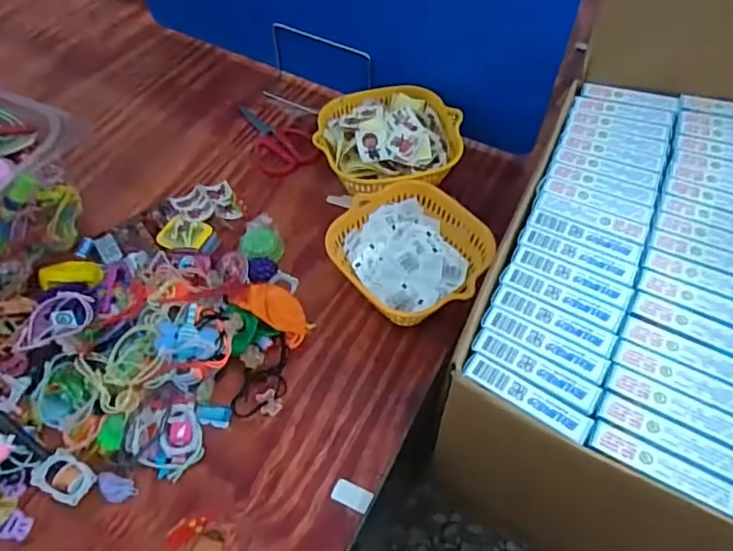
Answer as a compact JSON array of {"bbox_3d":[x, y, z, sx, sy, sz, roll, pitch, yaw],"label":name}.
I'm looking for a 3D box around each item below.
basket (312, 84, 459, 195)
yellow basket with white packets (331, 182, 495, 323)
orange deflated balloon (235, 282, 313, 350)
[{"bbox_3d":[0.025,-0.144,0.628,0.152,0.065,0.148,-1,55,1],"label":"basket"},{"bbox_3d":[0.041,-0.016,0.541,0.130,0.064,0.146,-38,62,-22],"label":"yellow basket with white packets"},{"bbox_3d":[-0.087,0.033,0.527,0.076,0.015,0.041,36,63,6],"label":"orange deflated balloon"}]

